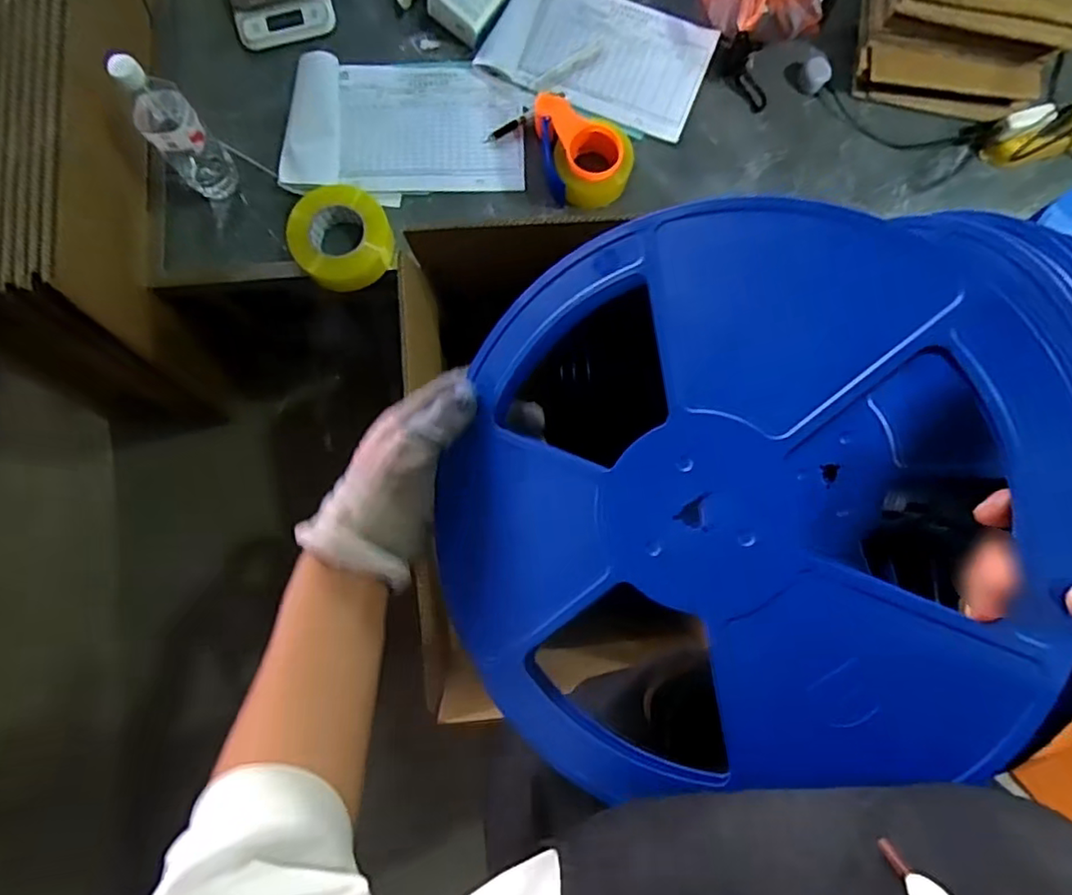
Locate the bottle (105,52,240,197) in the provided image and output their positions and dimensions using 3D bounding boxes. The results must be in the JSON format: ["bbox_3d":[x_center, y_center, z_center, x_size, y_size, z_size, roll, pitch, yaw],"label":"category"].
[{"bbox_3d":[-0.459,-0.406,0.785,0.073,0.218,0.055,-42,85,-7],"label":"bottle"}]

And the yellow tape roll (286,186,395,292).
[{"bbox_3d":[-0.276,-0.301,0.848,0.137,0.052,0.145,-32,83,-6],"label":"yellow tape roll"}]

